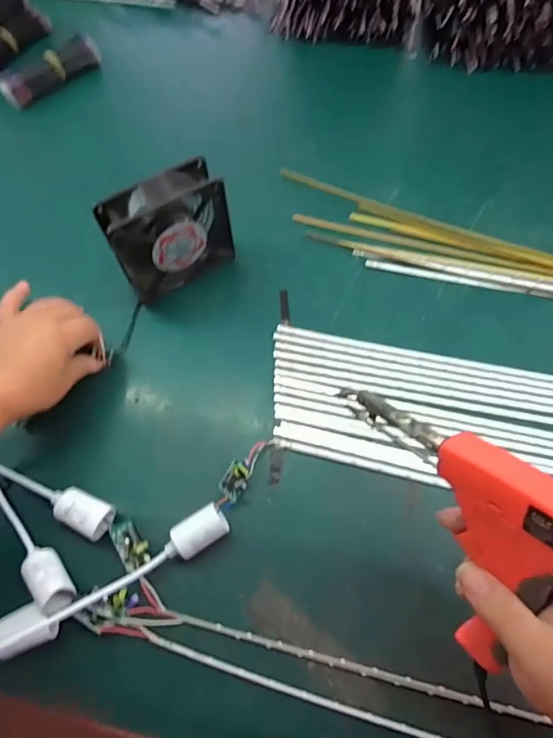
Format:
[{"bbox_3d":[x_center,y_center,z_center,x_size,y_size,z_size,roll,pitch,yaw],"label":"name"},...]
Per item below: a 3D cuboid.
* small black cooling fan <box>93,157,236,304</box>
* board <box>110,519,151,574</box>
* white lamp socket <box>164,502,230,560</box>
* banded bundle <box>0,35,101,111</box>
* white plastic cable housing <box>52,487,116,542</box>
[{"bbox_3d":[-0.106,-0.136,0.479,0.118,0.123,0.042,-28,65,-10],"label":"small black cooling fan"},{"bbox_3d":[-0.122,0.147,0.390,0.022,0.017,0.040,-27,65,-10],"label":"board"},{"bbox_3d":[-0.067,0.140,0.391,0.053,0.024,0.027,-31,66,-11],"label":"white lamp socket"},{"bbox_3d":[-0.334,-0.441,0.682,0.037,0.034,0.156,40,73,18],"label":"banded bundle"},{"bbox_3d":[-0.170,0.122,0.401,0.058,0.024,0.032,24,67,14],"label":"white plastic cable housing"}]

